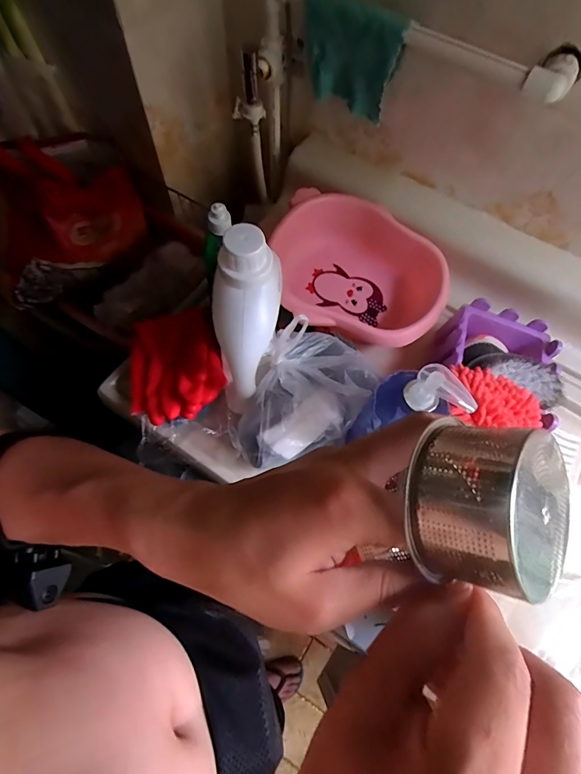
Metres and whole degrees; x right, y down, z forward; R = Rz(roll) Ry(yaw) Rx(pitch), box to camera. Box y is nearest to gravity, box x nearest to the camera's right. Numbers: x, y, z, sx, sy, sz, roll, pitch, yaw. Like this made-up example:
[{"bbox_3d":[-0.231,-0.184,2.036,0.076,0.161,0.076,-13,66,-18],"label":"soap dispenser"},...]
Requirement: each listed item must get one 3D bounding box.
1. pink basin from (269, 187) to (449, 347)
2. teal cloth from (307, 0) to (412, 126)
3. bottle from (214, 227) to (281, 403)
[{"bbox_3d":[0.108,-0.179,0.664,0.274,0.102,0.237,13,67,3],"label":"pink basin"},{"bbox_3d":[0.083,-0.457,0.551,0.134,0.117,0.034,27,68,8],"label":"teal cloth"},{"bbox_3d":[-0.055,-0.087,0.483,0.078,0.212,0.063,9,35,1],"label":"bottle"}]

